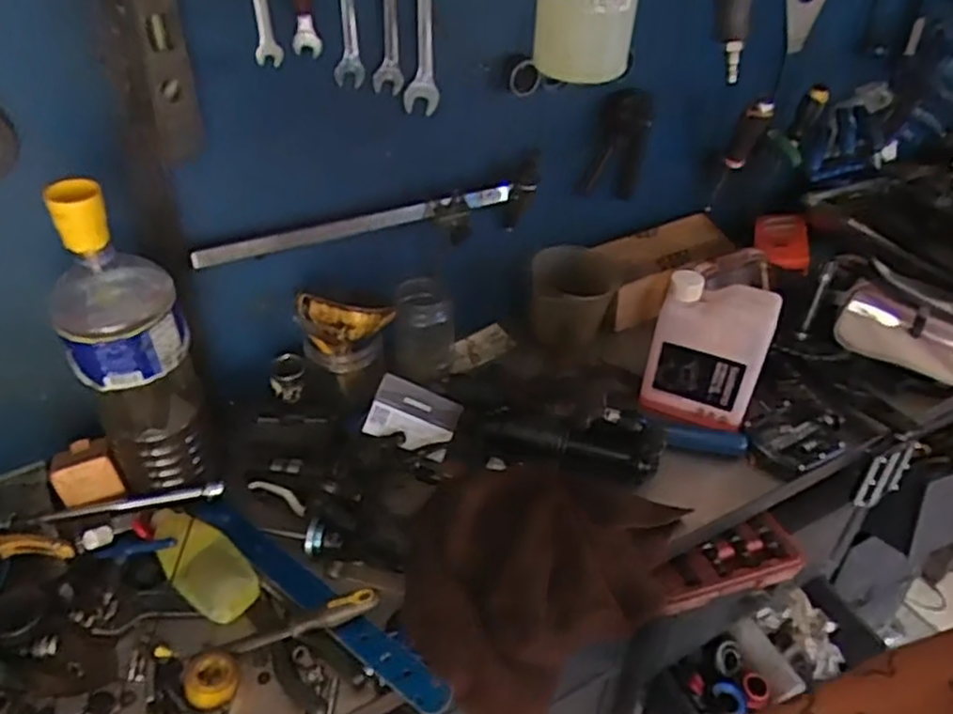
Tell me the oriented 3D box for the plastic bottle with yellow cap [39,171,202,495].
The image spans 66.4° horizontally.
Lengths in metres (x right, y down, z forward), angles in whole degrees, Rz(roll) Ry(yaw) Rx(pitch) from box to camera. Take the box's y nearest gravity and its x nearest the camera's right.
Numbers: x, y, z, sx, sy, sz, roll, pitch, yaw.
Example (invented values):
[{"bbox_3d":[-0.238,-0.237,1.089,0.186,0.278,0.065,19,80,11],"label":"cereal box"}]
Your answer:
[{"bbox_3d":[-0.320,-0.004,0.677,0.104,0.333,0.094,-20,44,-23],"label":"plastic bottle with yellow cap"}]

